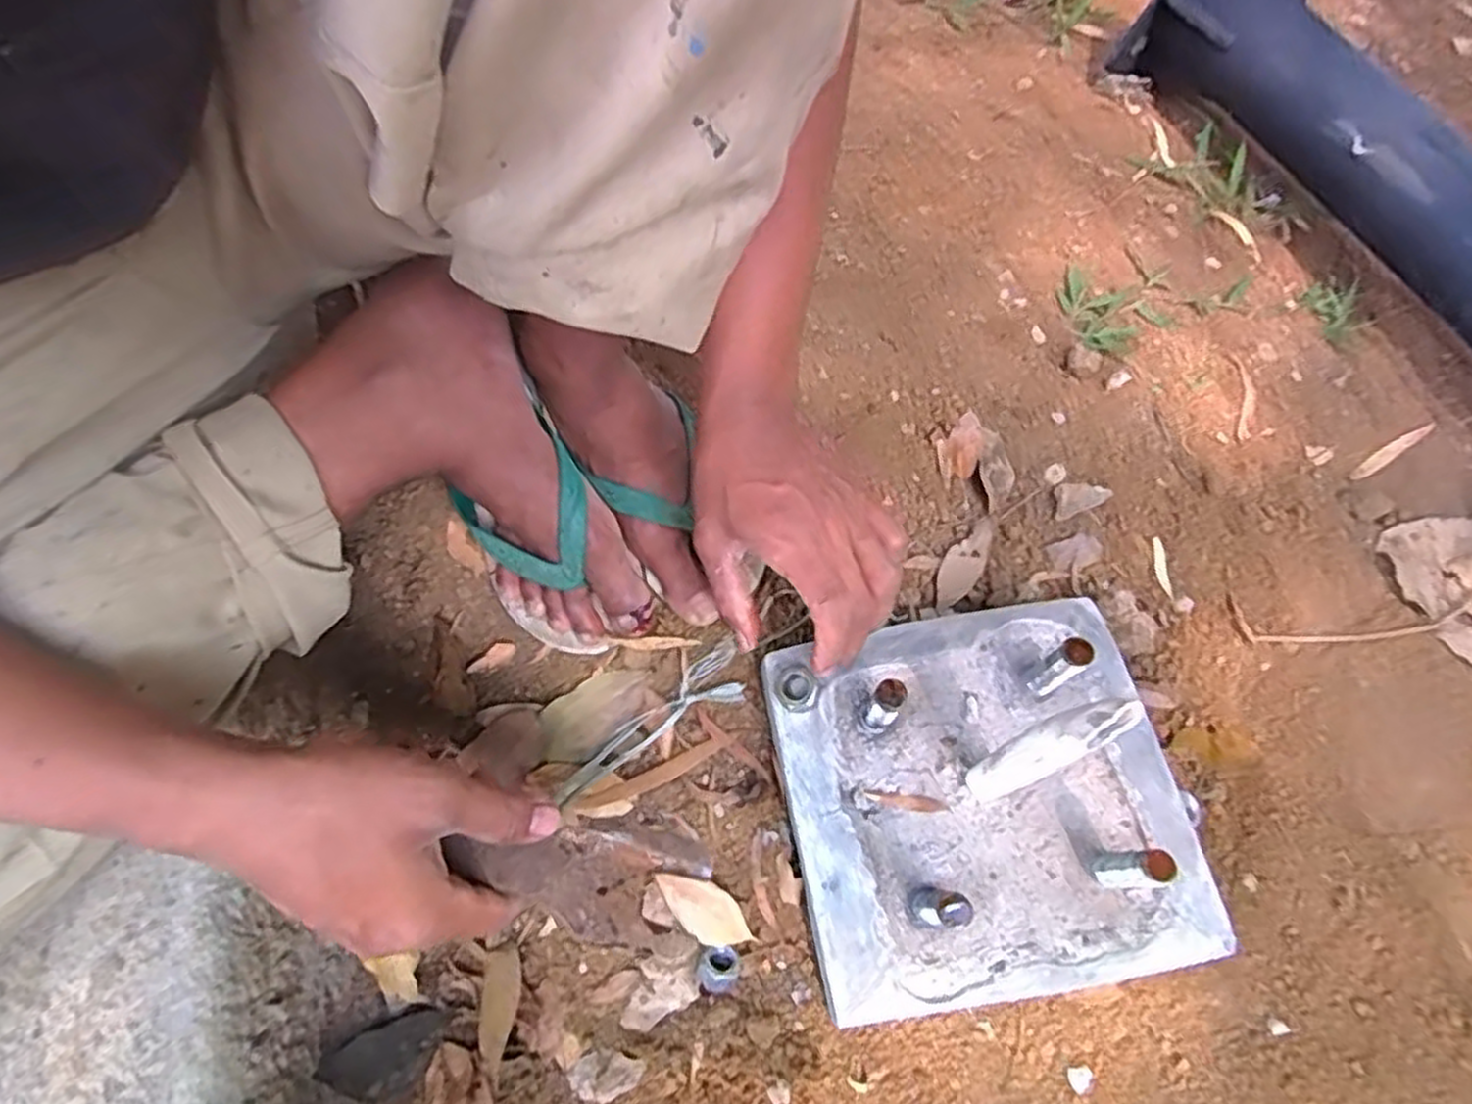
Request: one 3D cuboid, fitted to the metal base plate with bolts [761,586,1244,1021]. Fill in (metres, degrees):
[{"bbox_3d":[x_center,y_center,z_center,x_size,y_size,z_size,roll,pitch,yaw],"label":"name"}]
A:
[{"bbox_3d":[0.133,0.120,0.402,0.210,0.065,0.196,-10,67,-2],"label":"metal base plate with bolts"}]

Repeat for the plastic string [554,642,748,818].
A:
[{"bbox_3d":[-0.052,0.112,0.496,0.143,0.010,0.035,-37,71,-6],"label":"plastic string"}]

